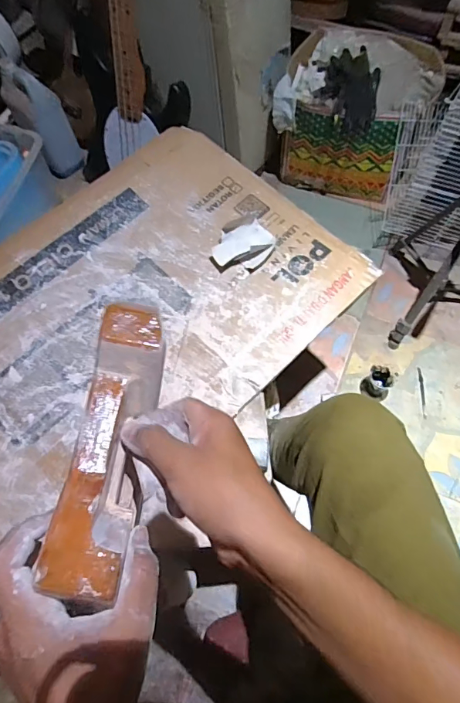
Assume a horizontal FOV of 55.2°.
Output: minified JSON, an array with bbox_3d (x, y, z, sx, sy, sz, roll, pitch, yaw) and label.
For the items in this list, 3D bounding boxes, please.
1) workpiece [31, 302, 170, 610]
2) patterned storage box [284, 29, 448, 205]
[{"bbox_3d":[-0.077,0.060,0.294,0.048,0.057,0.179,4,64,4],"label":"workpiece"},{"bbox_3d":[0.363,-0.712,1.316,0.414,0.320,0.341,11,65,7],"label":"patterned storage box"}]

